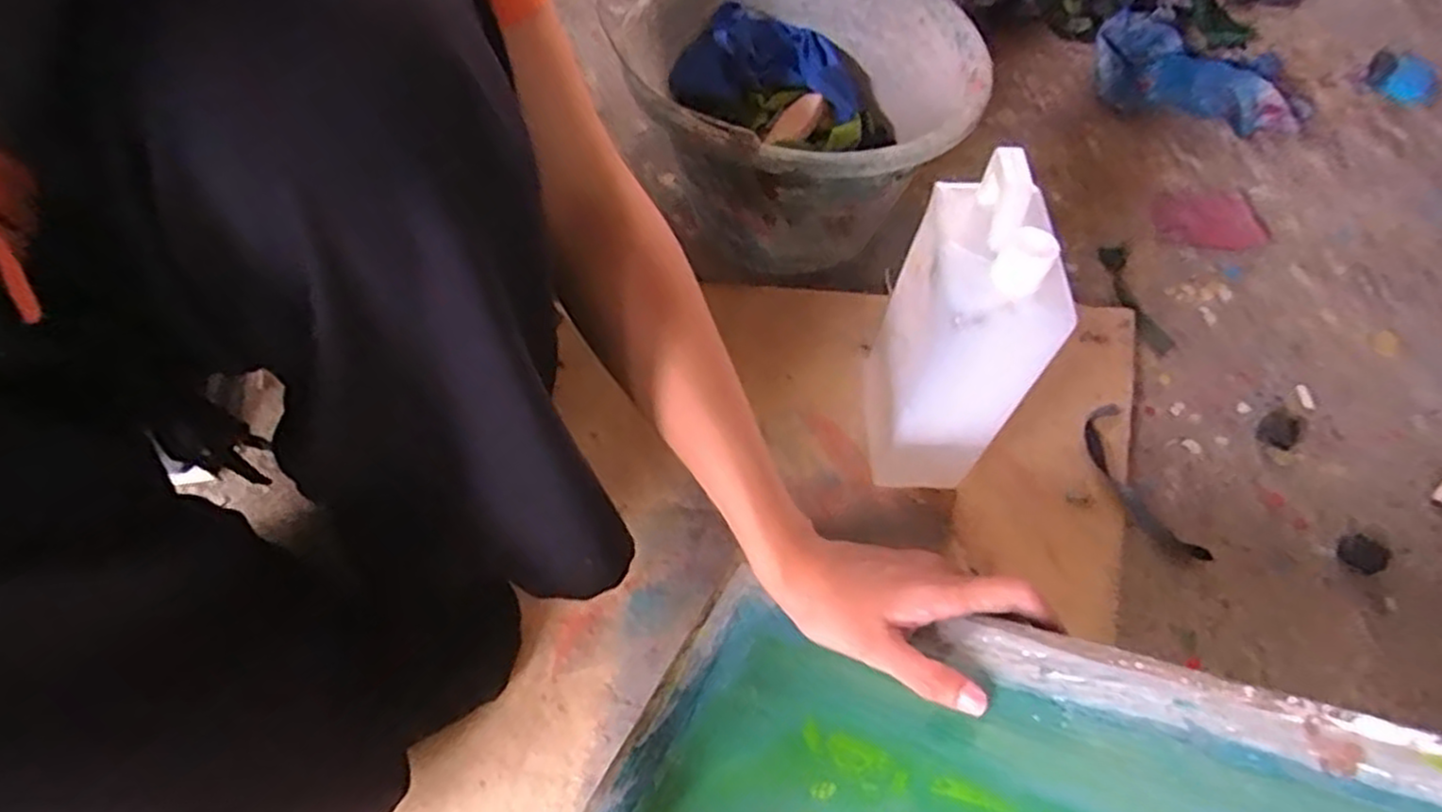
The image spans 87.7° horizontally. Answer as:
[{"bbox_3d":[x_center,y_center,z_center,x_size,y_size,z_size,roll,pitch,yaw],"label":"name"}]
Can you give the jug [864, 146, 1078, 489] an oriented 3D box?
[{"bbox_3d":[0.136,-0.032,0.447,0.062,0.224,0.108,2,61,-1],"label":"jug"}]

